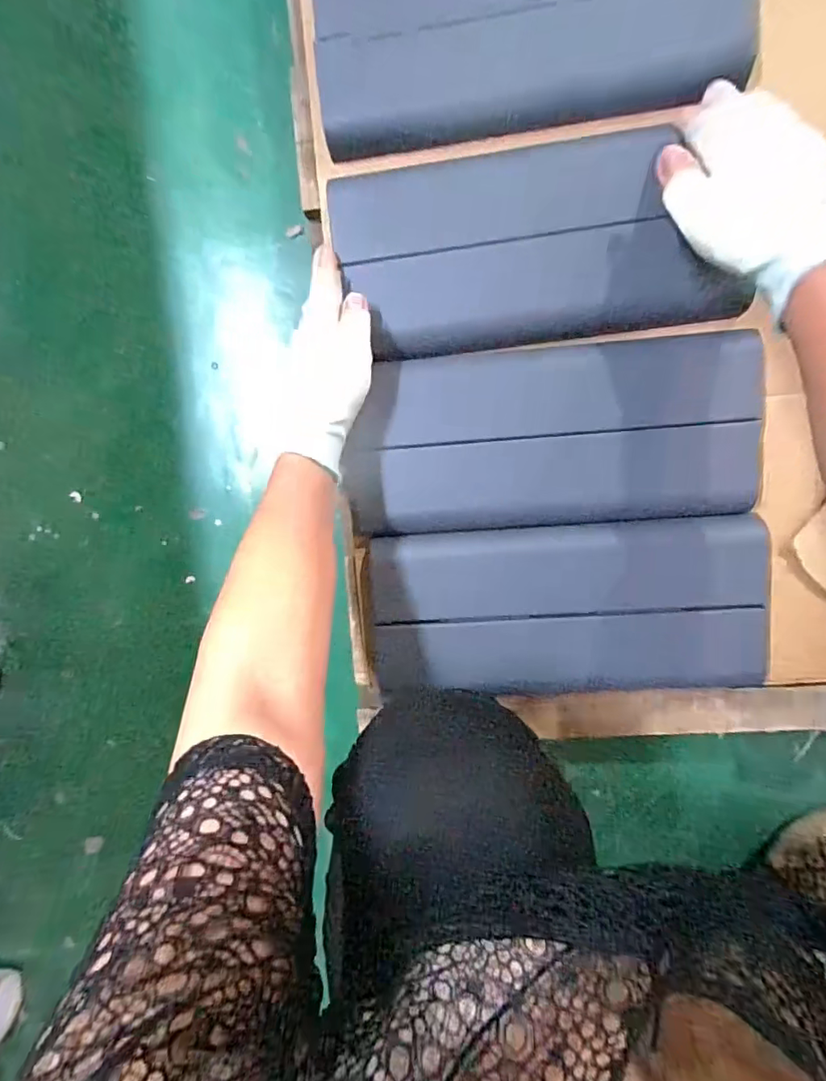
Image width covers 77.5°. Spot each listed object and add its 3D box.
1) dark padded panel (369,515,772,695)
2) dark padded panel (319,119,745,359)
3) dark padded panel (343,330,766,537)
[{"bbox_3d":[0.129,0.064,0.443,0.321,0.031,0.150,-4,97,1],"label":"dark padded panel"},{"bbox_3d":[0.094,-0.238,0.423,0.302,0.036,0.141,-2,110,13],"label":"dark padded panel"},{"bbox_3d":[0.107,-0.083,0.416,0.322,0.028,0.142,-4,97,1],"label":"dark padded panel"}]

